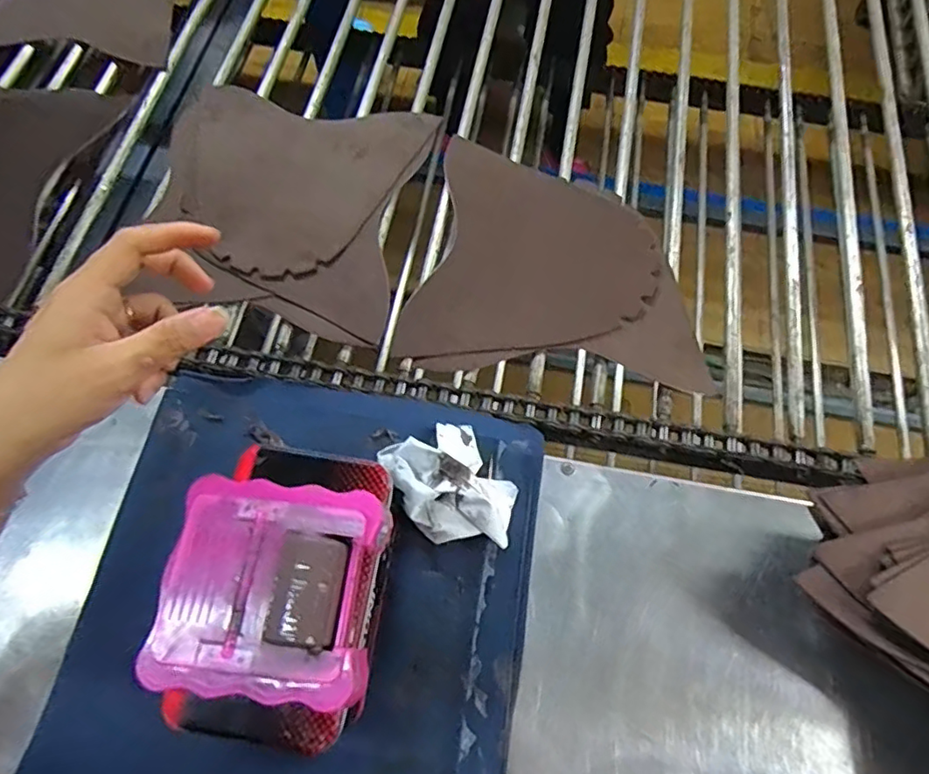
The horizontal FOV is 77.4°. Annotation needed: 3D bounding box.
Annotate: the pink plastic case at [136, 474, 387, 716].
[{"bbox_3d":[-0.102,0.106,0.308,0.106,0.023,0.104,6,67,3],"label":"pink plastic case"}]

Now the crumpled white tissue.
[{"bbox_3d":[-0.005,0.074,0.432,0.077,0.054,0.103,-36,73,-14],"label":"crumpled white tissue"}]

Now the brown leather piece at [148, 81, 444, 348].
[{"bbox_3d":[-0.178,-0.185,0.573,0.250,0.024,0.265,11,68,3],"label":"brown leather piece"}]

